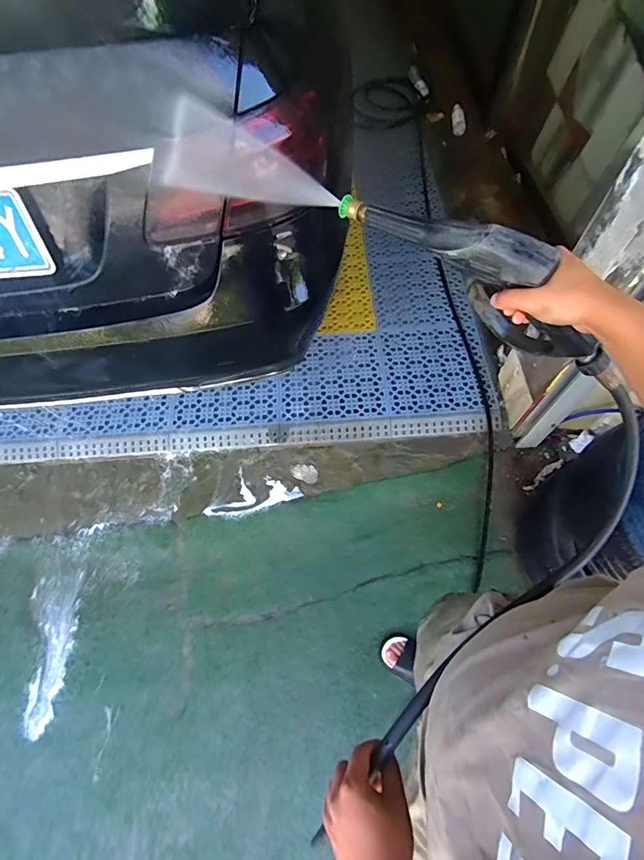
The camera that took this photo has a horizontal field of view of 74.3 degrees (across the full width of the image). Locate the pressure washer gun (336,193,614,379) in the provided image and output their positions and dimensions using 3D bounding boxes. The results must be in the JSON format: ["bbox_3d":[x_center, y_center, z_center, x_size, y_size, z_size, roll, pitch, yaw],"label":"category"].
[{"bbox_3d":[0.176,-0.188,0.516,0.365,0.164,0.053,35,71,12],"label":"pressure washer gun"}]

